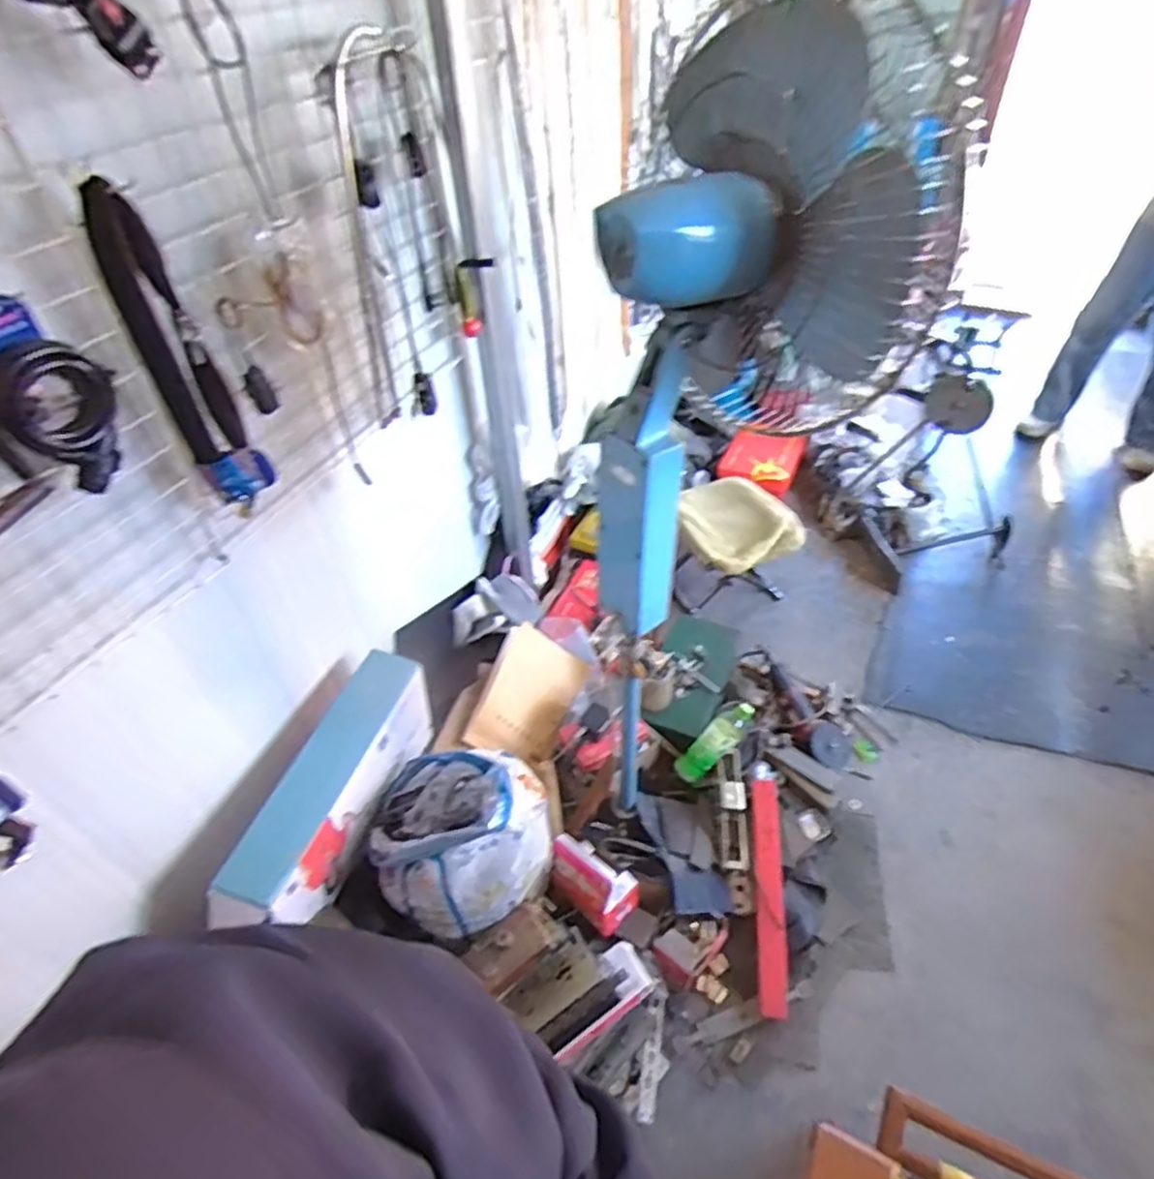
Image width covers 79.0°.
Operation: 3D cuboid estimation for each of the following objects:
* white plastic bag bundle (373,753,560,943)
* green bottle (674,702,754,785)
[{"bbox_3d":[-0.185,0.374,1.097,0.273,0.226,0.244,-3,44,2],"label":"white plastic bag bundle"},{"bbox_3d":[0.277,0.302,1.397,0.199,0.052,0.061,-51,47,15],"label":"green bottle"}]

